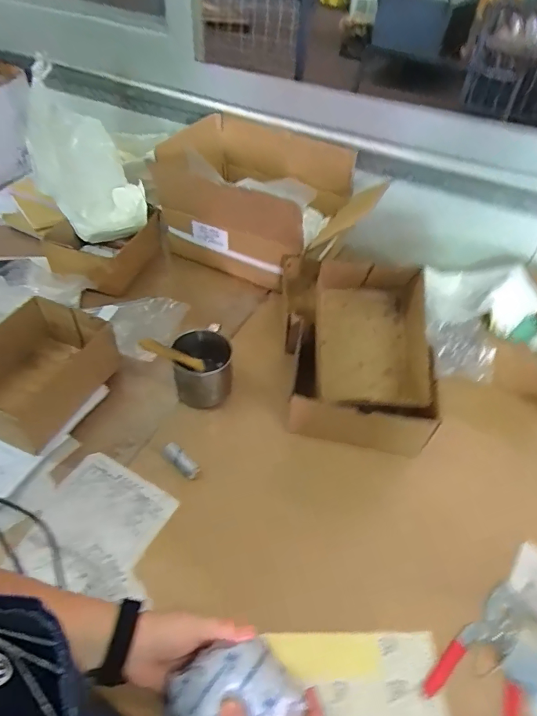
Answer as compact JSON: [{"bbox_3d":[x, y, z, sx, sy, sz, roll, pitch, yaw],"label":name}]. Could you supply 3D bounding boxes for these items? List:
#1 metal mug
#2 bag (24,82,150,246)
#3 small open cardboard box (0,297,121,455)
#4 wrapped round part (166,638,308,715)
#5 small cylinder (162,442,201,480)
[{"bbox_3d":[-0.098,0.015,0.694,0.086,0.085,0.101,-1,48,-5],"label":"metal mug"},{"bbox_3d":[-0.368,-0.370,0.882,0.160,0.198,0.278,-25,54,-24],"label":"bag"},{"bbox_3d":[-0.347,0.018,0.666,0.162,0.099,0.200,20,50,14],"label":"small open cardboard box"},{"bbox_3d":[-0.028,0.296,0.385,0.102,0.049,0.087,-22,53,-22],"label":"wrapped round part"},{"bbox_3d":[-0.120,0.141,0.619,0.058,0.022,0.023,42,56,5],"label":"small cylinder"}]

